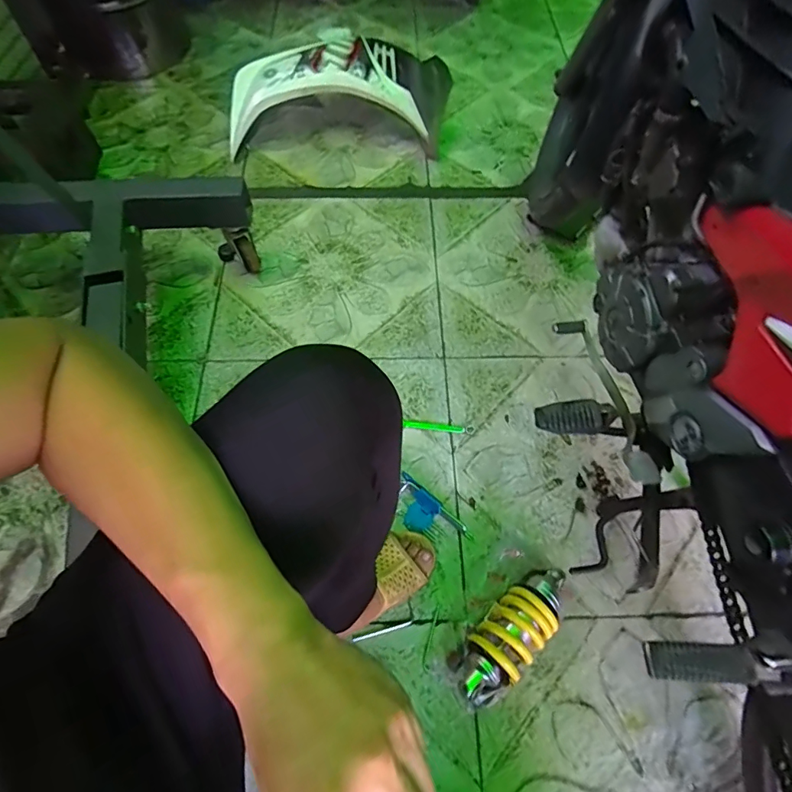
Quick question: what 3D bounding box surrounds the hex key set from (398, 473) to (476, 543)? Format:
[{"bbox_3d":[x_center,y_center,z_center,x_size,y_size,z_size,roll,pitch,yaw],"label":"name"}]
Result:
[{"bbox_3d":[0.061,0.216,0.797,0.148,0.039,0.063,37,68,16],"label":"hex key set"}]

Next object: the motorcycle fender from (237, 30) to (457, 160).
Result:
[{"bbox_3d":[-0.150,-0.823,1.253,0.569,0.174,0.299,3,62,0],"label":"motorcycle fender"}]

